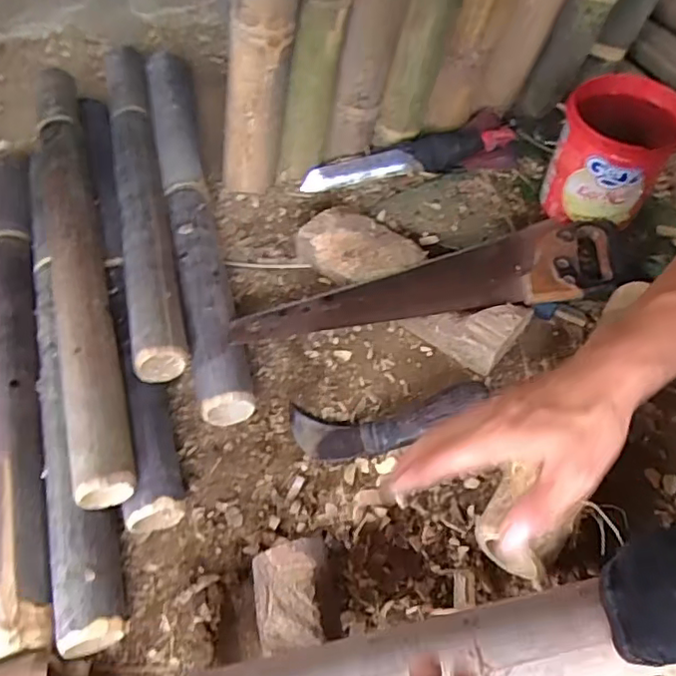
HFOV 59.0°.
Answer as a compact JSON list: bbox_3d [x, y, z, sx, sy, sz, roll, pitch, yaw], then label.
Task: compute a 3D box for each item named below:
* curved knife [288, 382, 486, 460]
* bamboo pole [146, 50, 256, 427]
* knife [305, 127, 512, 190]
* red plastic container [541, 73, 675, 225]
[{"bbox_3d":[0.055,0.089,0.660,0.214,0.031,0.068,-15,56,7],"label":"curved knife"},{"bbox_3d":[-0.199,-0.182,0.816,0.063,0.081,0.642,-13,57,-8],"label":"bamboo pole"},{"bbox_3d":[0.104,-0.266,0.884,0.316,0.048,0.048,-11,56,-6],"label":"knife"},{"bbox_3d":[0.357,-0.237,0.791,0.136,0.152,0.142,28,61,18],"label":"red plastic container"}]

